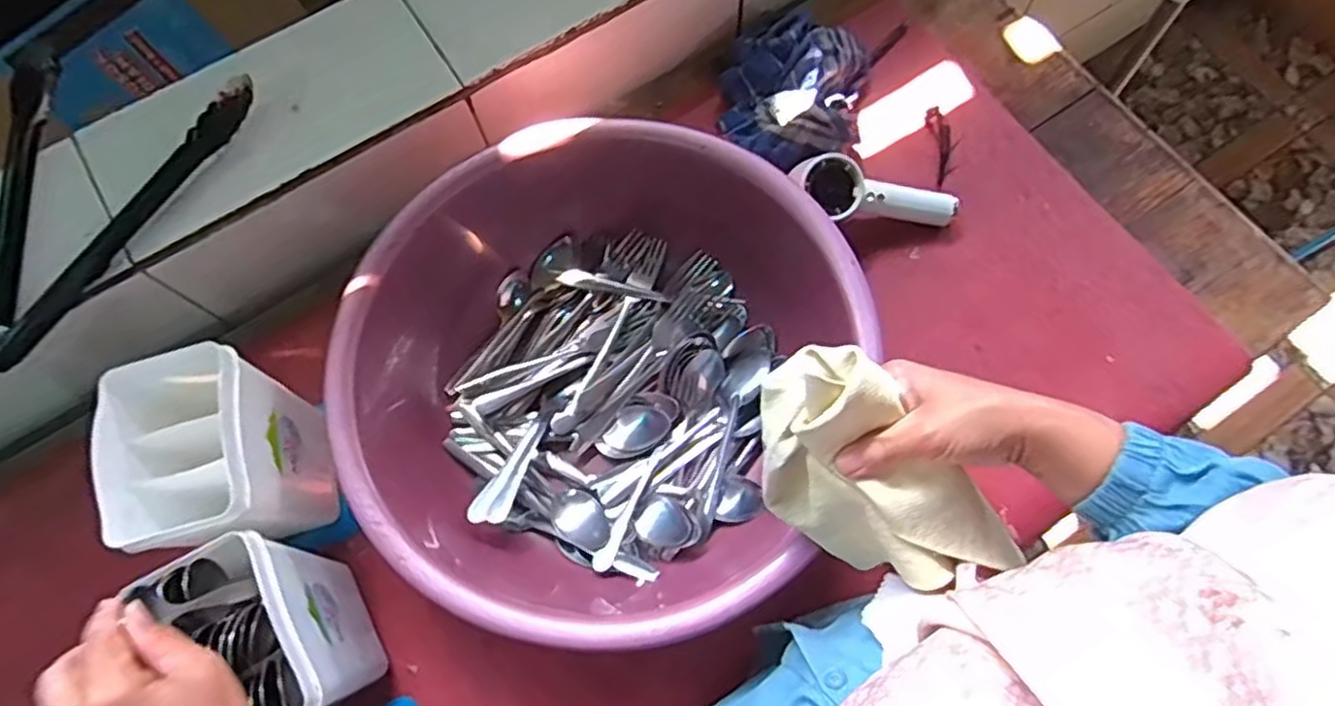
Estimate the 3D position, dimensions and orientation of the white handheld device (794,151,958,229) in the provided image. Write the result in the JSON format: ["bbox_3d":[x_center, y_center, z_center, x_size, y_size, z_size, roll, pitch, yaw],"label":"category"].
[{"bbox_3d":[0.193,-0.140,0.663,0.153,0.046,0.051,9,71,-17],"label":"white handheld device"}]

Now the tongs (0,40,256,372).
[{"bbox_3d":[-0.506,-0.151,0.600,0.206,0.030,0.282,29,74,10],"label":"tongs"}]

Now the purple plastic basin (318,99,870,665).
[{"bbox_3d":[-0.046,0.024,0.602,0.385,0.156,0.384,0,71,0],"label":"purple plastic basin"}]

